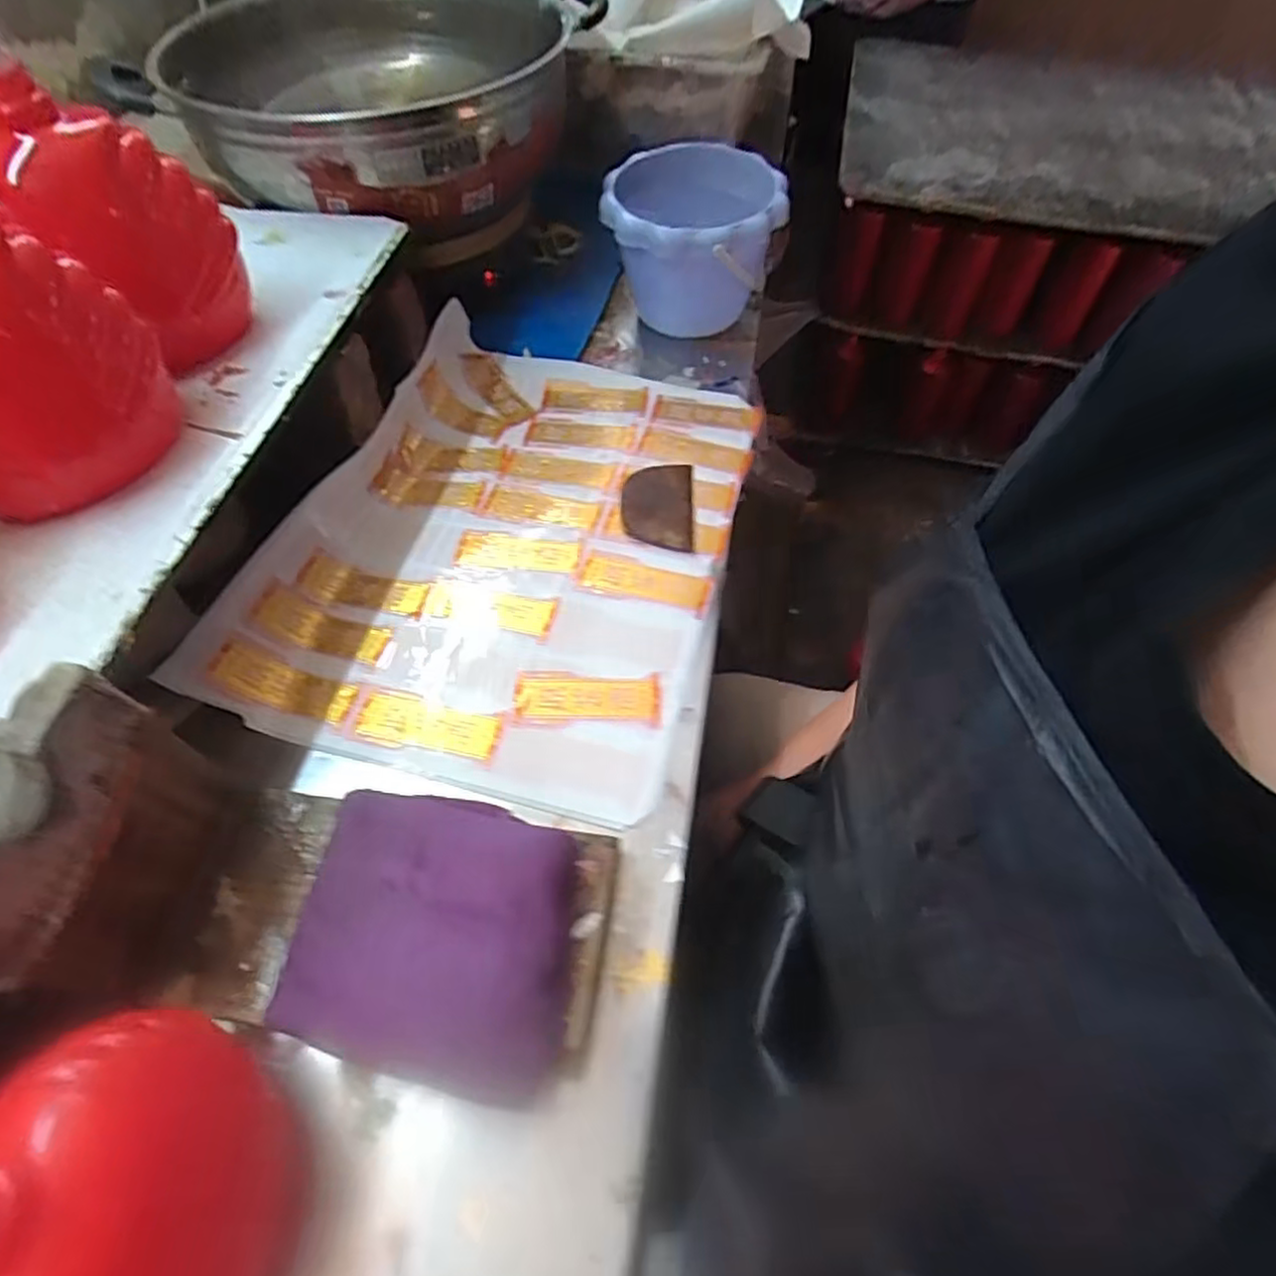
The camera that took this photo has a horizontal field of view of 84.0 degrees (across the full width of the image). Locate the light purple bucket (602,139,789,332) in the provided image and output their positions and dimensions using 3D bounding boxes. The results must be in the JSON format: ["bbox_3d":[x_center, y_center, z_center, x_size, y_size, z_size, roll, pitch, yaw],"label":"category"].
[{"bbox_3d":[0.049,-0.358,0.657,0.151,0.126,0.150,2,57,1],"label":"light purple bucket"}]

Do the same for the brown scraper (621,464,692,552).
[{"bbox_3d":[0.015,-0.106,0.552,0.054,0.010,0.091,2,57,1],"label":"brown scraper"}]

